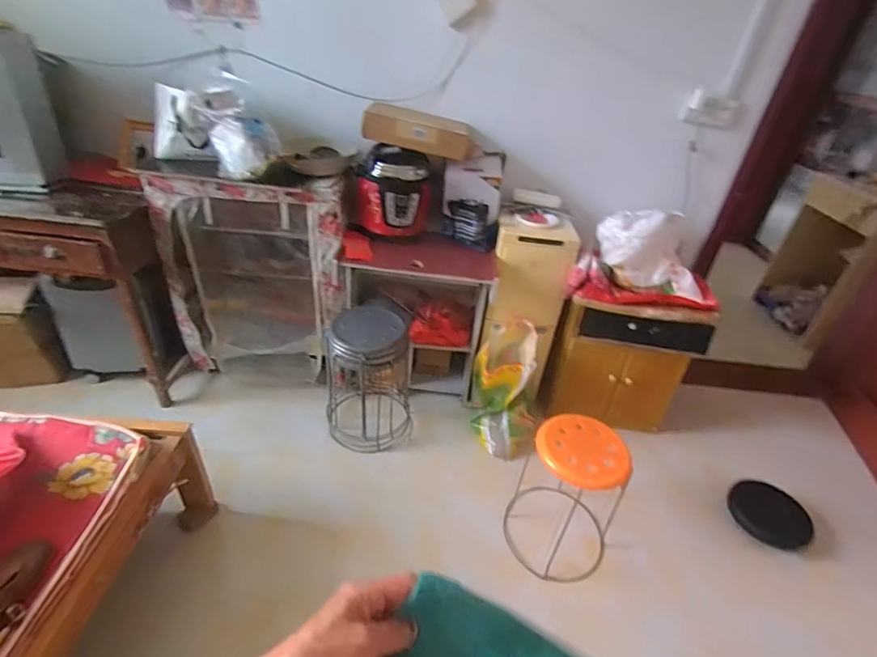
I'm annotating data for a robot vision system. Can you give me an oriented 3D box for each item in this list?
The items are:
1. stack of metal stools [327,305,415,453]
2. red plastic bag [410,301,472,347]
[{"bbox_3d":[-0.269,0.208,1.855,0.349,0.487,0.315,2,35,-7],"label":"stack of metal stools"},{"bbox_3d":[0.009,-0.002,1.995,0.256,0.152,0.094,9,35,3],"label":"red plastic bag"}]

